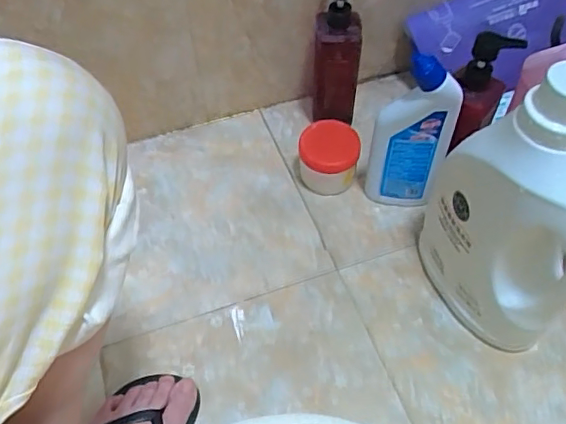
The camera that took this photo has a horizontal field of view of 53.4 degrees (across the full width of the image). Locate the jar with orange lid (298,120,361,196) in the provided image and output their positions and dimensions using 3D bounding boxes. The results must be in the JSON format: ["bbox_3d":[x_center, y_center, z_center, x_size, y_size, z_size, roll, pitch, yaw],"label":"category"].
[{"bbox_3d":[0.061,-0.070,0.756,0.077,0.083,0.078,-1,56,2],"label":"jar with orange lid"}]

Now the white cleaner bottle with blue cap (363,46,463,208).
[{"bbox_3d":[0.152,-0.085,0.678,0.089,0.224,0.043,15,58,13],"label":"white cleaner bottle with blue cap"}]

